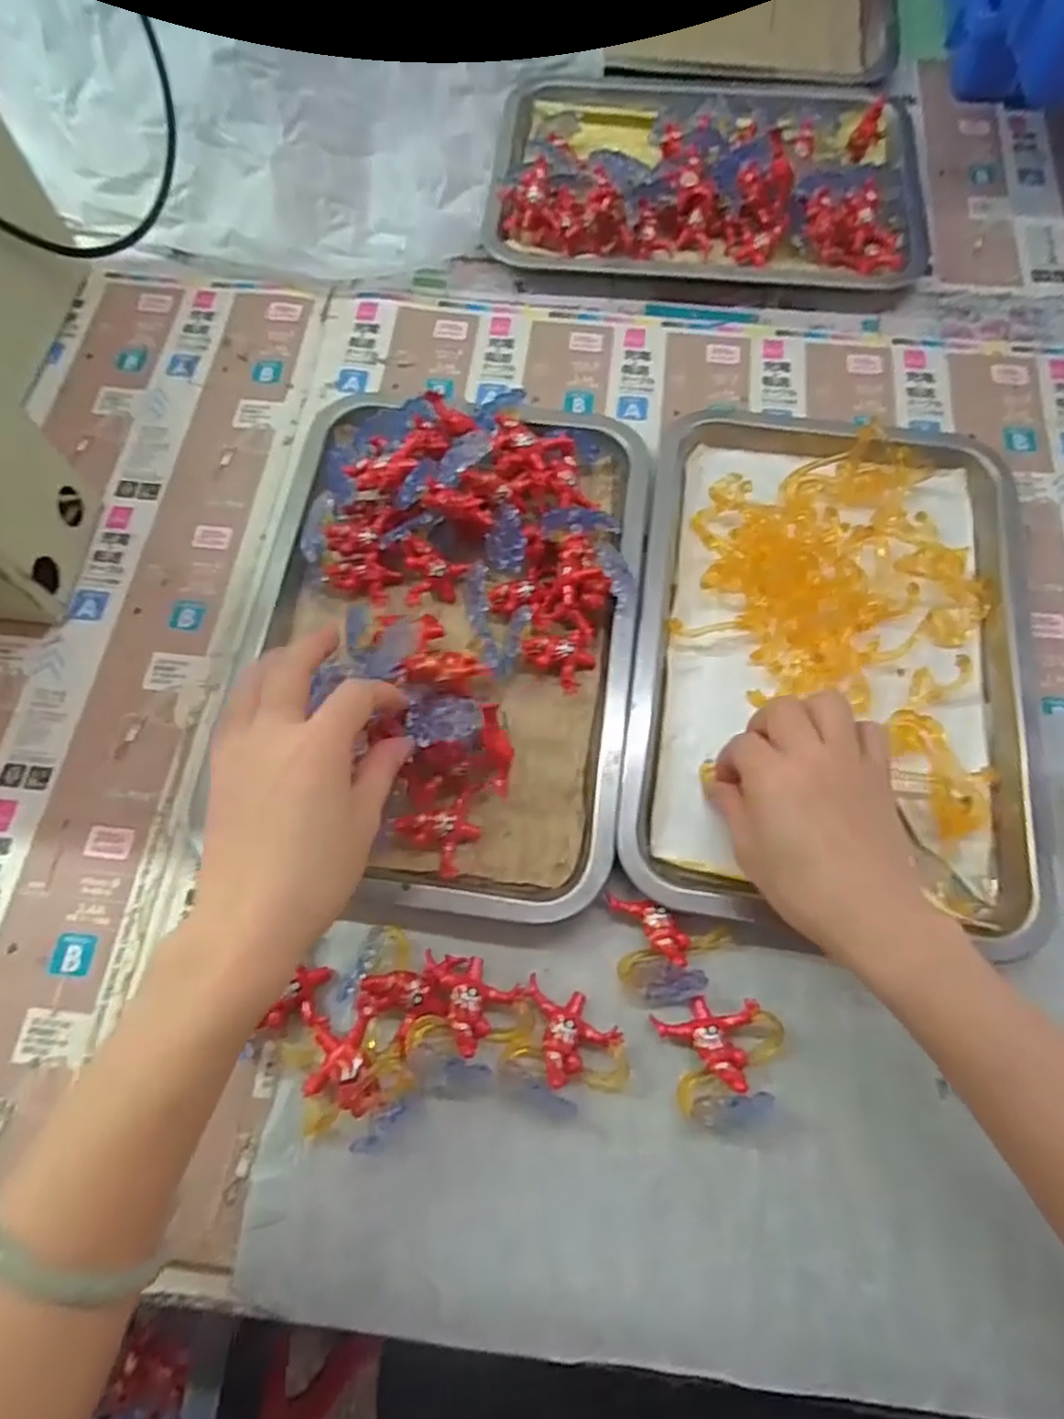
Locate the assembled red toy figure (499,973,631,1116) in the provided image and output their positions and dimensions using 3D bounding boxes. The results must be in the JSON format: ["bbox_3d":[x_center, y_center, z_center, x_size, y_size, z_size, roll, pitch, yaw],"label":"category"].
[{"bbox_3d":[0.016,0.157,0.324,0.054,0.018,0.048,21,70,8],"label":"assembled red toy figure"}]

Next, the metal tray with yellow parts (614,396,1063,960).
[{"bbox_3d":[0.166,-0.040,0.396,0.212,0.035,0.321,8,69,3],"label":"metal tray with yellow parts"}]

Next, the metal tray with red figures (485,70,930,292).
[{"bbox_3d":[0.132,-0.405,0.528,0.311,0.044,0.201,6,69,2],"label":"metal tray with red figures"}]

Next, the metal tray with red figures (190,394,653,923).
[{"bbox_3d":[-0.048,-0.051,0.389,0.209,0.055,0.299,8,69,3],"label":"metal tray with red figures"}]

